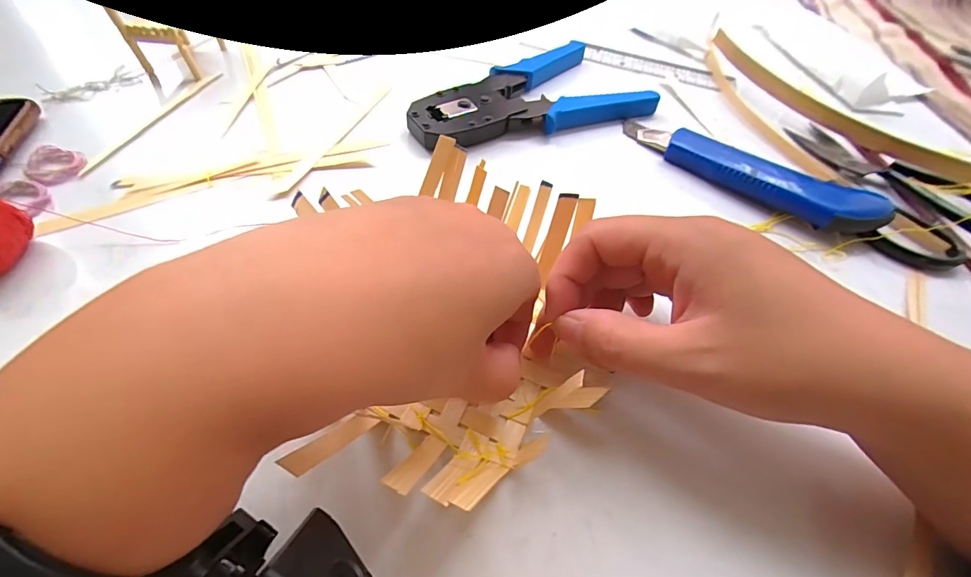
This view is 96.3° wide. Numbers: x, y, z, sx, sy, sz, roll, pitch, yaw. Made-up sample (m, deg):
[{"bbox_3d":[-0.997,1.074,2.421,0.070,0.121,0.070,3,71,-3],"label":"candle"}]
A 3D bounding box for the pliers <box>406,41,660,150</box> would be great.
[{"bbox_3d":[0.028,-0.151,0.340,0.189,0.017,0.096,-20,59,-19],"label":"pliers"}]

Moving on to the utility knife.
[{"bbox_3d":[0.175,-0.083,0.297,0.172,0.026,0.034,34,58,18],"label":"utility knife"}]

